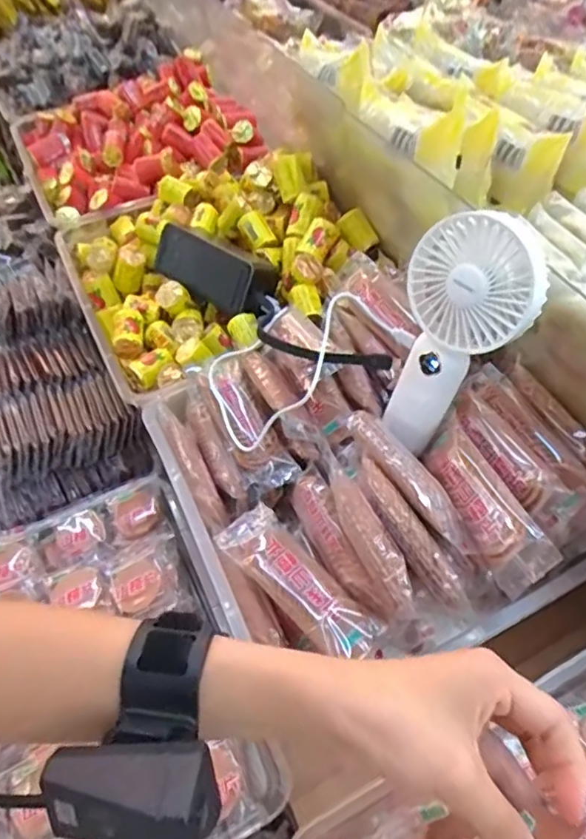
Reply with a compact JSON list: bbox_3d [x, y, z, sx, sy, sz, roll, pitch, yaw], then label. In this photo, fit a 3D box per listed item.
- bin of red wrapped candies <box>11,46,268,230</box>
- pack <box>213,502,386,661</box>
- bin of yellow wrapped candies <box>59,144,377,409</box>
[{"bbox_3d":[-0.213,-0.388,0.752,0.286,0.069,0.297,-23,56,-15],"label":"bin of red wrapped candies"},{"bbox_3d":[0.001,0.111,0.395,0.044,0.019,0.130,-35,60,-22],"label":"pack"},{"bbox_3d":[-0.086,-0.183,0.592,0.278,0.096,0.288,-23,56,-15],"label":"bin of yellow wrapped candies"}]

